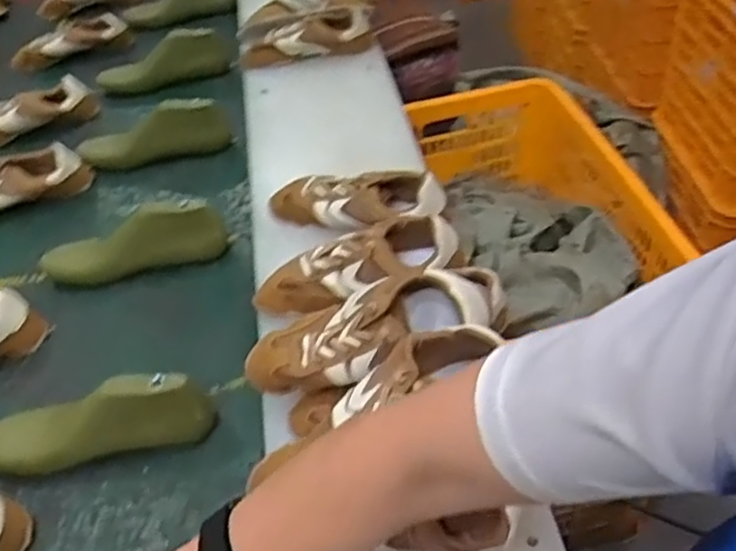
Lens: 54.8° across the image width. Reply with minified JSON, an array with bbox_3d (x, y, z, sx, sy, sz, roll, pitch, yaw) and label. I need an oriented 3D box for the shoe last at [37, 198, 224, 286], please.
[{"bbox_3d":[-0.311,-0.044,0.930,0.245,0.078,0.064,-12,45,-4],"label":"shoe last"}]

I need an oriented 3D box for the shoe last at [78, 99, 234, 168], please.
[{"bbox_3d":[-0.347,-0.222,1.163,0.241,0.101,0.064,-18,45,-10],"label":"shoe last"}]

